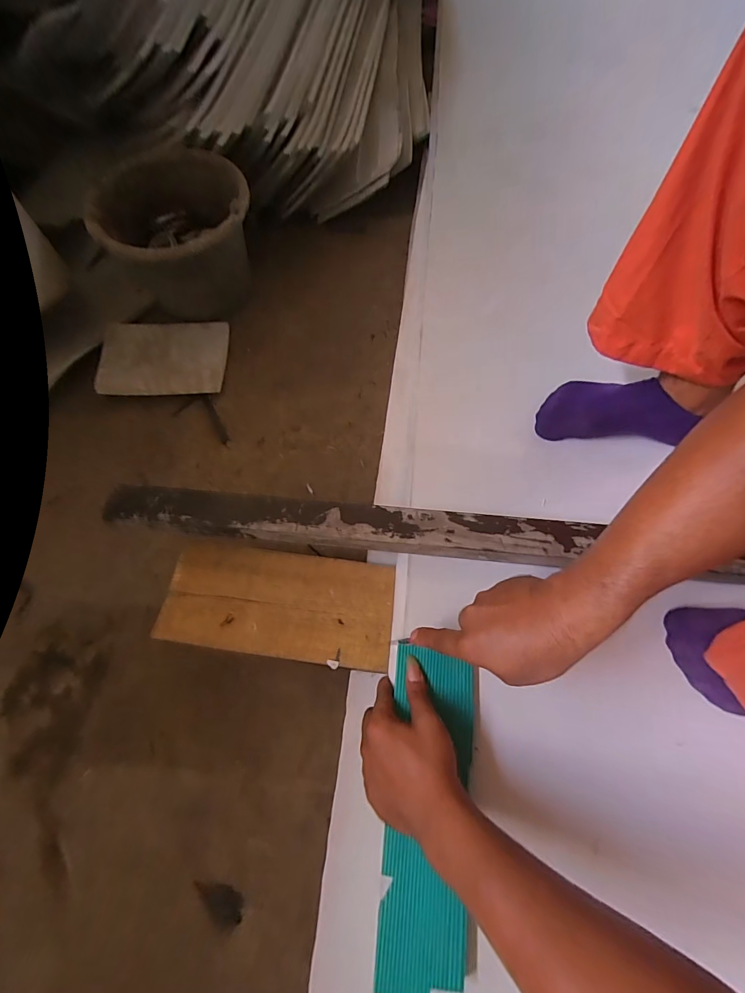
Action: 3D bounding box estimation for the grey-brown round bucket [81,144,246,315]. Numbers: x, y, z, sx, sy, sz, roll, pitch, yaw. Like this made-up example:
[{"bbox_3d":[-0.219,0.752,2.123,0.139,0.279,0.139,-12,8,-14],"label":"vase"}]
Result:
[{"bbox_3d":[-0.364,-0.493,0.787,0.268,0.222,0.268,-2,65,3],"label":"grey-brown round bucket"}]

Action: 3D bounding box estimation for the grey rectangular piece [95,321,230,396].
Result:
[{"bbox_3d":[-0.396,-0.264,0.778,0.233,0.009,0.166,-4,69,-4],"label":"grey rectangular piece"}]

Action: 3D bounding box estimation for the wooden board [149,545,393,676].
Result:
[{"bbox_3d":[-0.115,0.132,0.511,0.276,0.011,0.126,4,66,6],"label":"wooden board"}]

